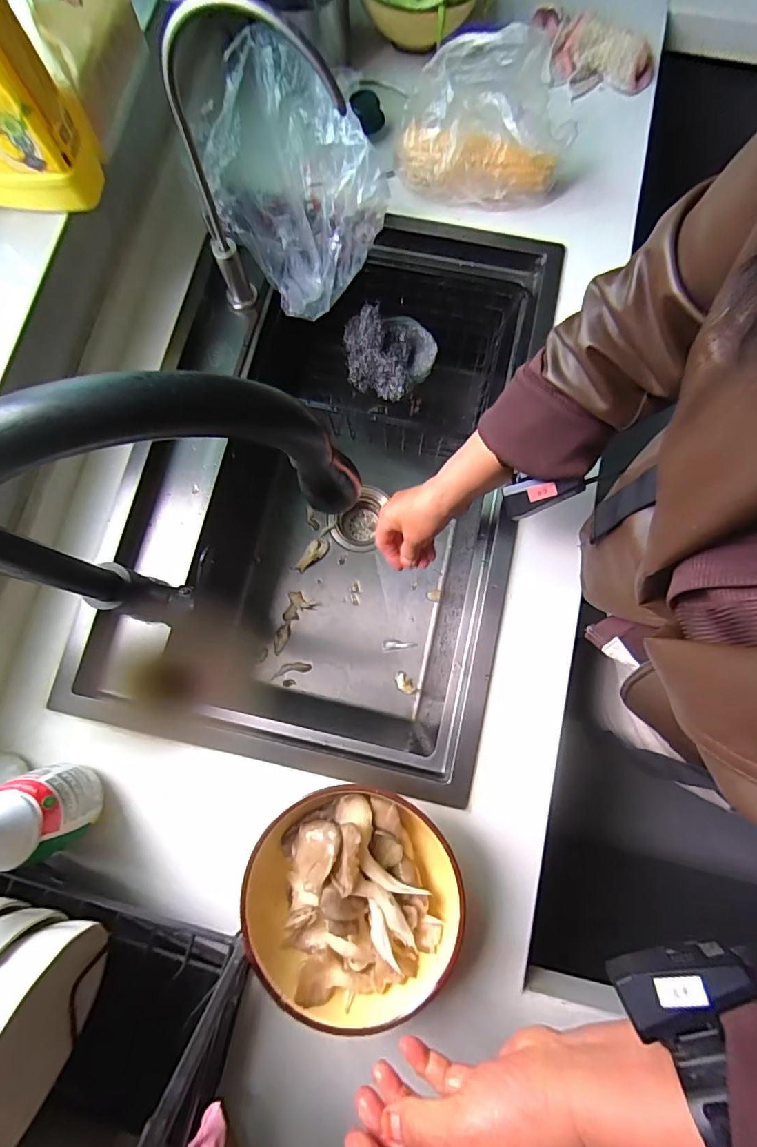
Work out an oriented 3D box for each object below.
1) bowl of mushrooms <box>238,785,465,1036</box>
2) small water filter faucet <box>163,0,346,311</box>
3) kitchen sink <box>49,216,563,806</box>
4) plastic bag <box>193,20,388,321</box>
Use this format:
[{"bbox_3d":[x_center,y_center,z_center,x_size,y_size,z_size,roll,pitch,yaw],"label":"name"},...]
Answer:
[{"bbox_3d":[-0.023,0.283,0.420,0.178,0.086,0.170,0,79,0],"label":"bowl of mushrooms"},{"bbox_3d":[-0.118,-0.366,0.465,0.178,0.292,0.040,23,80,5],"label":"small water filter faucet"},{"bbox_3d":[-0.061,-0.107,0.676,0.453,0.279,0.668,12,79,3],"label":"kitchen sink"},{"bbox_3d":[-0.108,-0.476,0.568,0.203,0.123,0.231,-43,82,-7],"label":"plastic bag"}]

